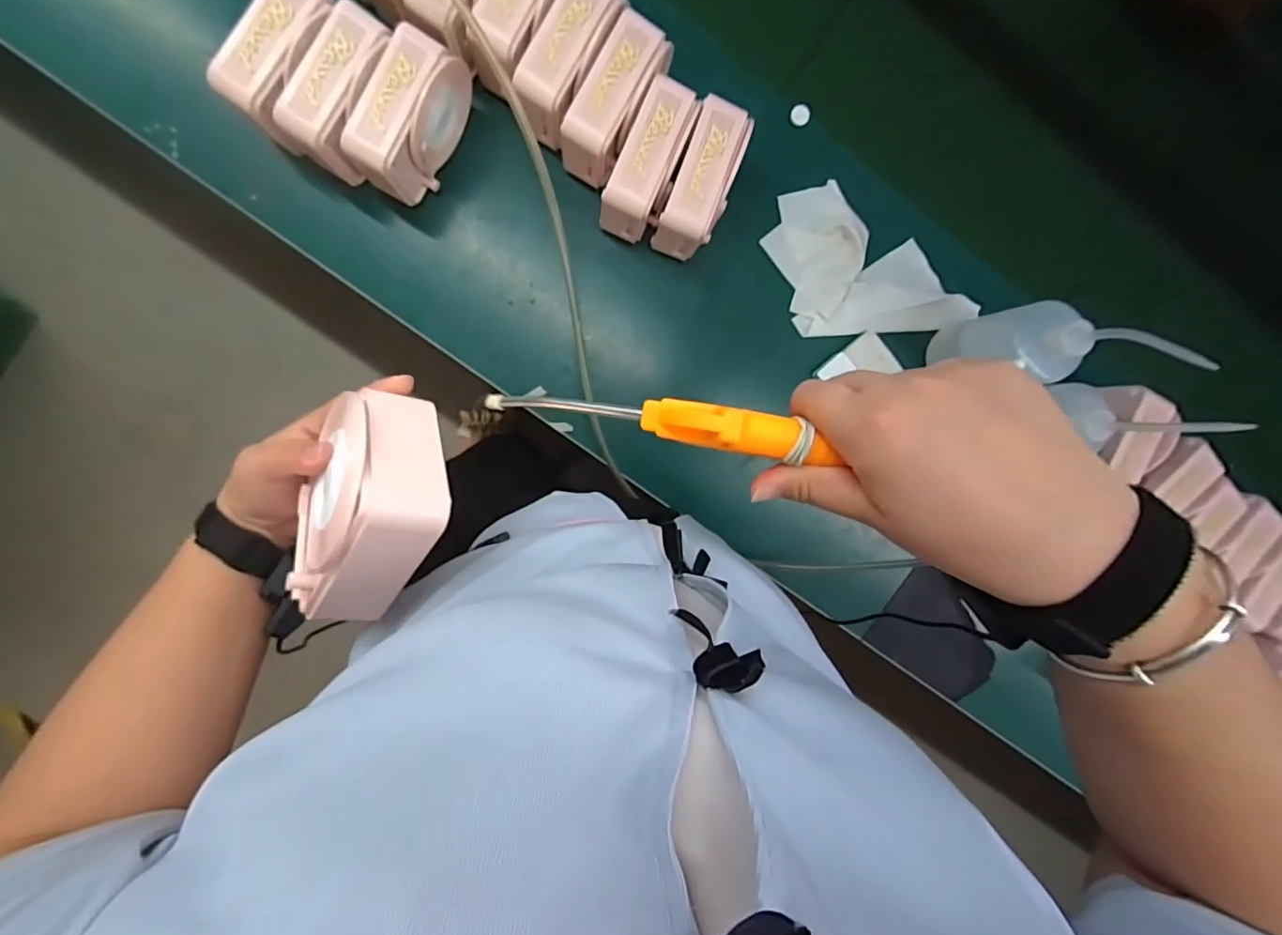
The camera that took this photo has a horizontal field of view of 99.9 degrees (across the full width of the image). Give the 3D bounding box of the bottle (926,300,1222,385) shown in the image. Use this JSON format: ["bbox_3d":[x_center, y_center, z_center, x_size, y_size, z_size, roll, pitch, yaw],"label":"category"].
[{"bbox_3d":[0.376,-0.116,0.518,0.079,0.215,0.065,22,92,-6],"label":"bottle"}]

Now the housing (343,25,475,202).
[{"bbox_3d":[-0.216,-0.331,0.516,0.053,0.094,0.132,32,91,-6],"label":"housing"}]

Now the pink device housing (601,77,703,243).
[{"bbox_3d":[0.008,-0.300,0.538,0.057,0.088,0.130,22,92,-6],"label":"pink device housing"}]

